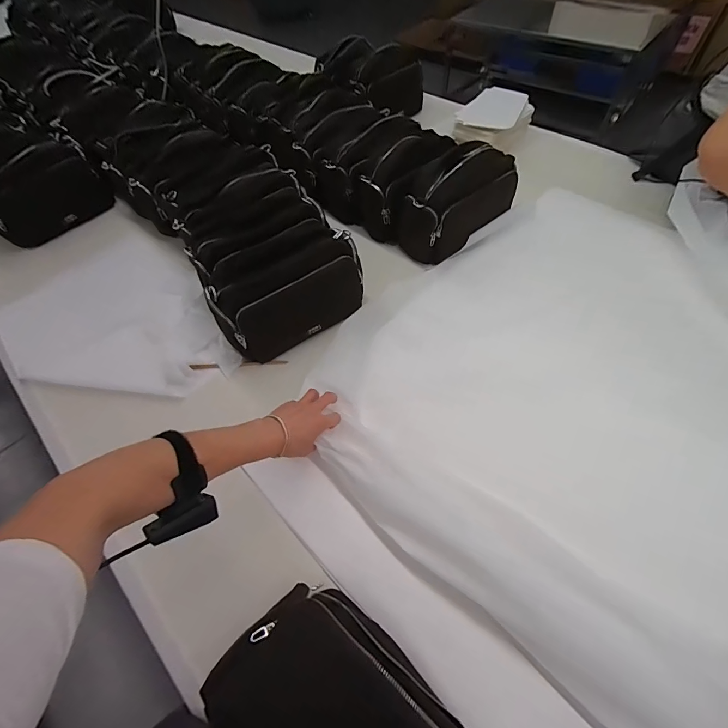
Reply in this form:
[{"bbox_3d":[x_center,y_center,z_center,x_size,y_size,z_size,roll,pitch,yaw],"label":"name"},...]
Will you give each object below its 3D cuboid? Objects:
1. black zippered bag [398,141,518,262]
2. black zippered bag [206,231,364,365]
[{"bbox_3d":[0.198,-0.348,0.767,0.244,0.162,0.129,-38,62,-19],"label":"black zippered bag"},{"bbox_3d":[-0.122,-0.122,0.654,0.268,0.137,0.086,-33,61,-17],"label":"black zippered bag"}]

